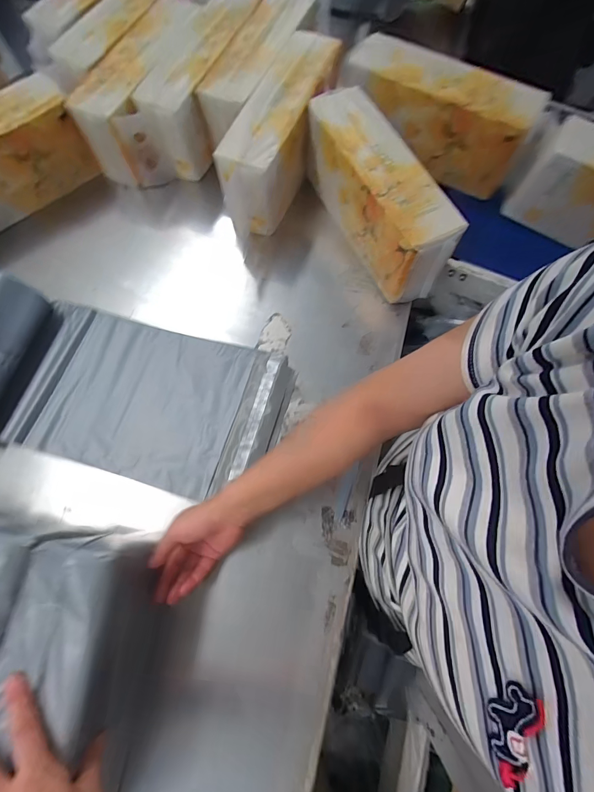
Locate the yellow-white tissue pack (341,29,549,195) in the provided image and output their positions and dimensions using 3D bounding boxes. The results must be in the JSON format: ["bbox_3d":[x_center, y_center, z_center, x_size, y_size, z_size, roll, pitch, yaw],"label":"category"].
[{"bbox_3d":[0.227,-0.454,0.607,0.312,0.141,0.092,31,74,10],"label":"yellow-white tissue pack"}]

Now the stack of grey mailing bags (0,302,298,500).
[{"bbox_3d":[-0.212,0.004,0.539,0.376,0.023,0.227,14,73,6],"label":"stack of grey mailing bags"}]

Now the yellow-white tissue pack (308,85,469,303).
[{"bbox_3d":[0.130,-0.308,0.575,0.101,0.145,0.311,-25,73,-6],"label":"yellow-white tissue pack"}]

